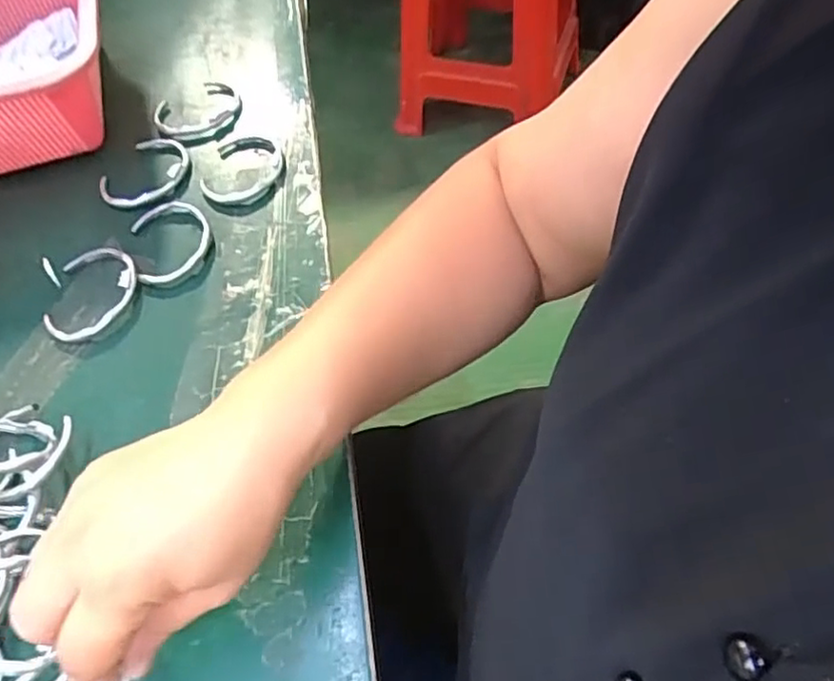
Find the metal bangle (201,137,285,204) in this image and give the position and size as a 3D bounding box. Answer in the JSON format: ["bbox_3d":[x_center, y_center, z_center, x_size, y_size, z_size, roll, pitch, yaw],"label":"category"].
[{"bbox_3d":[-0.122,-0.120,0.455,0.052,0.008,0.063,8,59,10],"label":"metal bangle"}]

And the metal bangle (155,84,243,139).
[{"bbox_3d":[-0.168,-0.177,0.495,0.065,0.008,0.062,-28,59,-12],"label":"metal bangle"}]

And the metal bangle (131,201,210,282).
[{"bbox_3d":[-0.162,-0.067,0.426,0.049,0.005,0.066,-20,58,-8],"label":"metal bangle"}]

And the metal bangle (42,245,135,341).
[{"bbox_3d":[-0.204,-0.031,0.406,0.054,0.010,0.068,2,58,7],"label":"metal bangle"}]

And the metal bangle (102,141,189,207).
[{"bbox_3d":[-0.194,-0.122,0.461,0.059,0.007,0.065,-12,57,-2],"label":"metal bangle"}]

